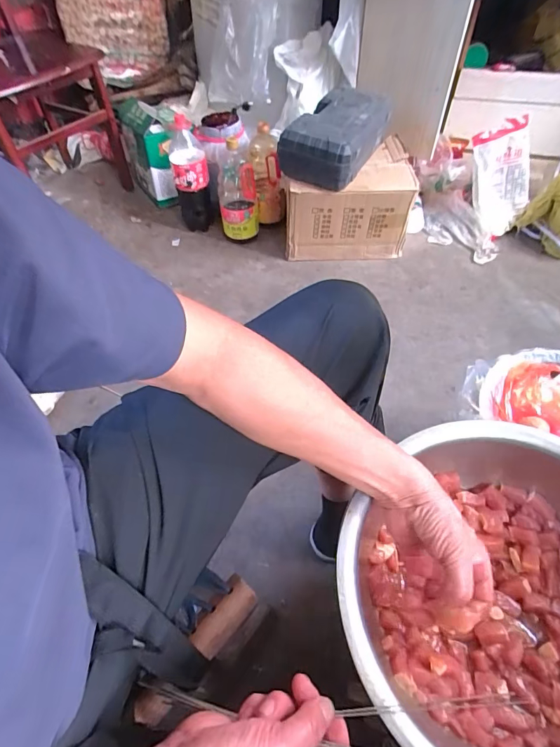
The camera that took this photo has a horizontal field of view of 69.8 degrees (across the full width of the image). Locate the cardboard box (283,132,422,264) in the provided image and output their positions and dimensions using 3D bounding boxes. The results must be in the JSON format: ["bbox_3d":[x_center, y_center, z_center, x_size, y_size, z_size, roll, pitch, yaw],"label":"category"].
[{"bbox_3d":[0.185,-0.472,1.132,0.318,0.235,0.220,1,53,2],"label":"cardboard box"}]

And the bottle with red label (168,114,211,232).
[{"bbox_3d":[-0.262,-0.569,1.184,0.100,0.319,0.123,-10,53,-6],"label":"bottle with red label"}]

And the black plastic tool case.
[{"bbox_3d":[0.142,-0.595,1.009,0.176,0.122,0.307,24,57,18],"label":"black plastic tool case"}]

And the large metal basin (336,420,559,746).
[{"bbox_3d":[0.219,0.205,0.392,0.298,0.110,0.286,-1,53,1],"label":"large metal basin"}]

